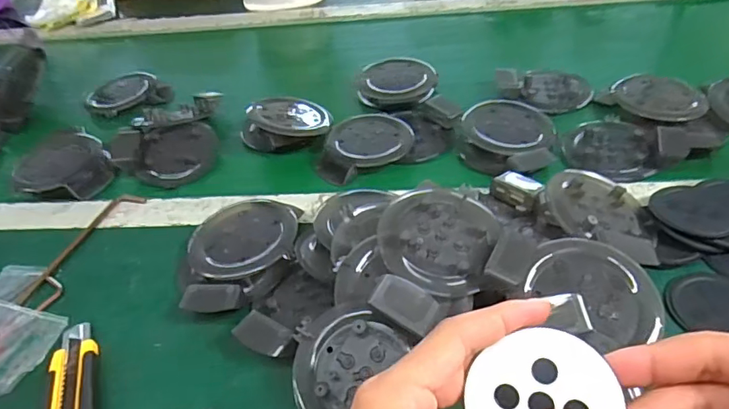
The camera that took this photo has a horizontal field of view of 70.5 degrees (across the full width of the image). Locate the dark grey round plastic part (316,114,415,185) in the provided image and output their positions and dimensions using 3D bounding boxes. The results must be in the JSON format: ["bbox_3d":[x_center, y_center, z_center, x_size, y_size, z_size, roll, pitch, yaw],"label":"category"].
[{"bbox_3d":[-0.003,-0.061,0.530,0.101,0.019,0.073,-24,45,-18],"label":"dark grey round plastic part"}]

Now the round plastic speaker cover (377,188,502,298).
[{"bbox_3d":[0.055,0.021,0.360,0.085,0.022,0.082,3,54,-4],"label":"round plastic speaker cover"}]

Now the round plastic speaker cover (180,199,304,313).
[{"bbox_3d":[-0.101,0.041,0.420,0.095,0.025,0.115,-7,43,0],"label":"round plastic speaker cover"}]

